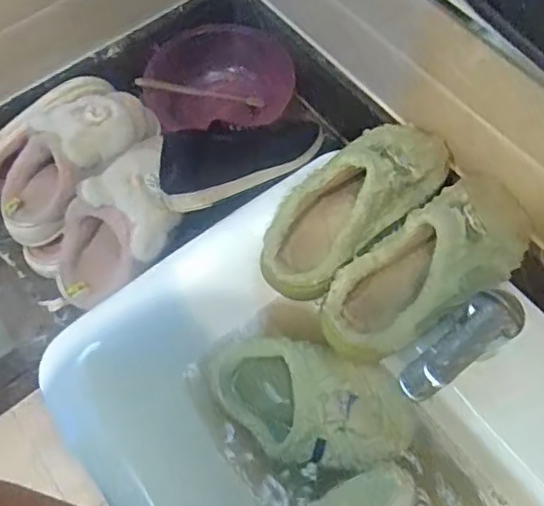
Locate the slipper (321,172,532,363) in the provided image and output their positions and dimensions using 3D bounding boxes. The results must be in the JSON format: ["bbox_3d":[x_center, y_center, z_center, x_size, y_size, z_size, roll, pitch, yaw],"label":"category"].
[{"bbox_3d":[0.157,0.009,0.572,0.241,0.063,0.103,-34,68,-13],"label":"slipper"}]

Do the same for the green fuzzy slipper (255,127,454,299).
[{"bbox_3d":[0.086,-0.056,0.622,0.246,0.090,0.099,-40,69,-15],"label":"green fuzzy slipper"}]

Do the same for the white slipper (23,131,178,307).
[{"bbox_3d":[-0.190,-0.017,0.664,0.217,0.065,0.121,-43,79,14],"label":"white slipper"}]

